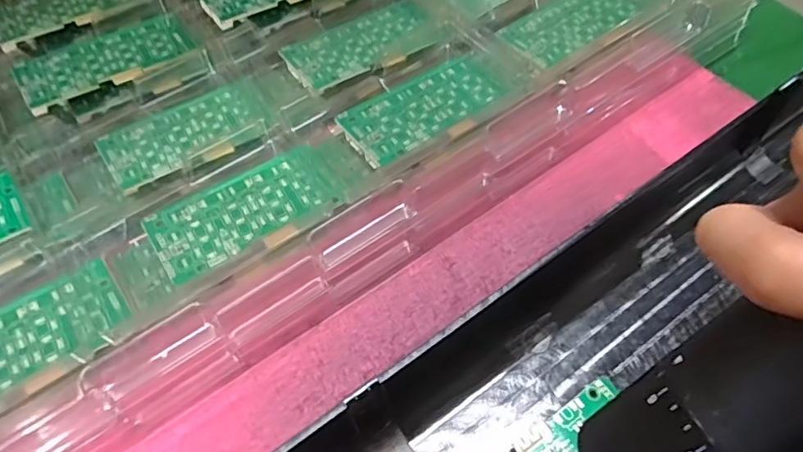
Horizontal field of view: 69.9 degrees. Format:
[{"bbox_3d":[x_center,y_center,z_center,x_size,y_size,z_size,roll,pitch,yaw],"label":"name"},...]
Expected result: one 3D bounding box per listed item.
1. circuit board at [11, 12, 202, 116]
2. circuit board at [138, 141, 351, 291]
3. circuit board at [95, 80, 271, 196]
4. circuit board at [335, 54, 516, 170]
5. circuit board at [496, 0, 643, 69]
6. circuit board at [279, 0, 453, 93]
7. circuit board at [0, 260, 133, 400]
[{"bbox_3d":[-0.173,-0.099,0.338,0.096,0.012,0.047,-34,65,-16],"label":"circuit board"},{"bbox_3d":[-0.076,-0.009,0.287,0.093,0.010,0.048,-30,63,-17],"label":"circuit board"},{"bbox_3d":[-0.119,-0.052,0.320,0.088,0.004,0.048,-30,60,-21],"label":"circuit board"},{"bbox_3d":[0.014,-0.068,0.317,0.096,0.008,0.043,-31,64,-17],"label":"circuit board"},{"bbox_3d":[0.104,-0.126,0.350,0.087,0.008,0.043,-34,65,-18],"label":"circuit board"},{"bbox_3d":[-0.022,-0.112,0.351,0.095,0.009,0.049,-30,63,-16],"label":"circuit board"},{"bbox_3d":[-0.178,0.055,0.249,0.108,0.008,0.044,-31,64,-17],"label":"circuit board"}]

